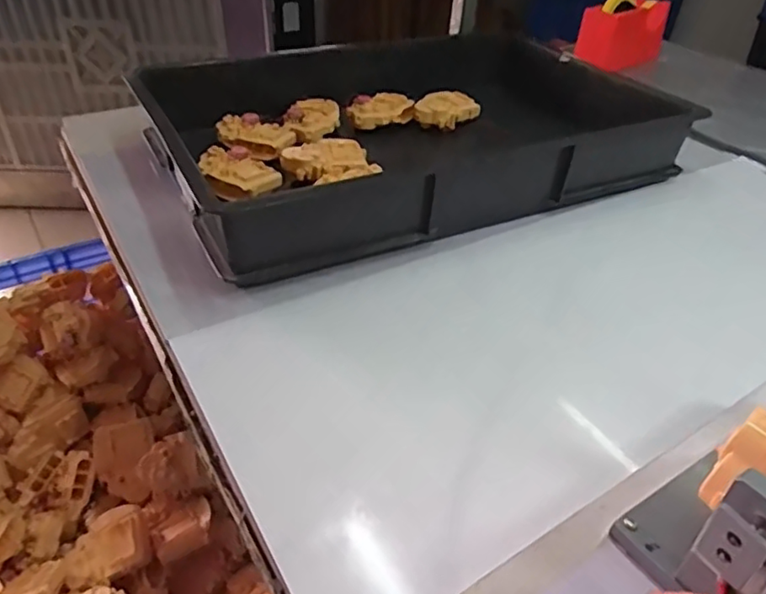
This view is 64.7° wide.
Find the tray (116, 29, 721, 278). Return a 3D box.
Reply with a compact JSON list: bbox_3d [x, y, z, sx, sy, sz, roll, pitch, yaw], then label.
[{"bbox_3d":[0.017,-0.226,0.788,0.591,0.099,0.451,-17,41,-24],"label":"tray"}]

